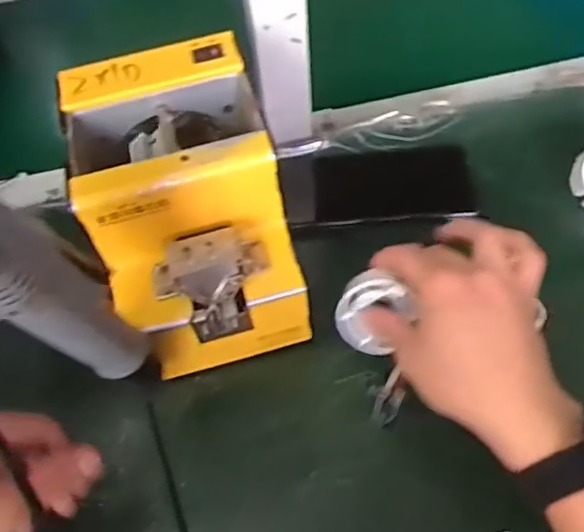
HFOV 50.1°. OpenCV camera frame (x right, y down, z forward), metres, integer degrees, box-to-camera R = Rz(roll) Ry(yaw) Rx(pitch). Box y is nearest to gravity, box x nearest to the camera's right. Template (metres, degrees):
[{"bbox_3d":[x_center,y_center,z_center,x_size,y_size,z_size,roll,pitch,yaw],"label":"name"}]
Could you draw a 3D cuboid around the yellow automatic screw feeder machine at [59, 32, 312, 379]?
[{"bbox_3d":[-0.071,-0.040,0.433,0.120,0.132,0.173,-15,57,-5],"label":"yellow automatic screw feeder machine"}]

